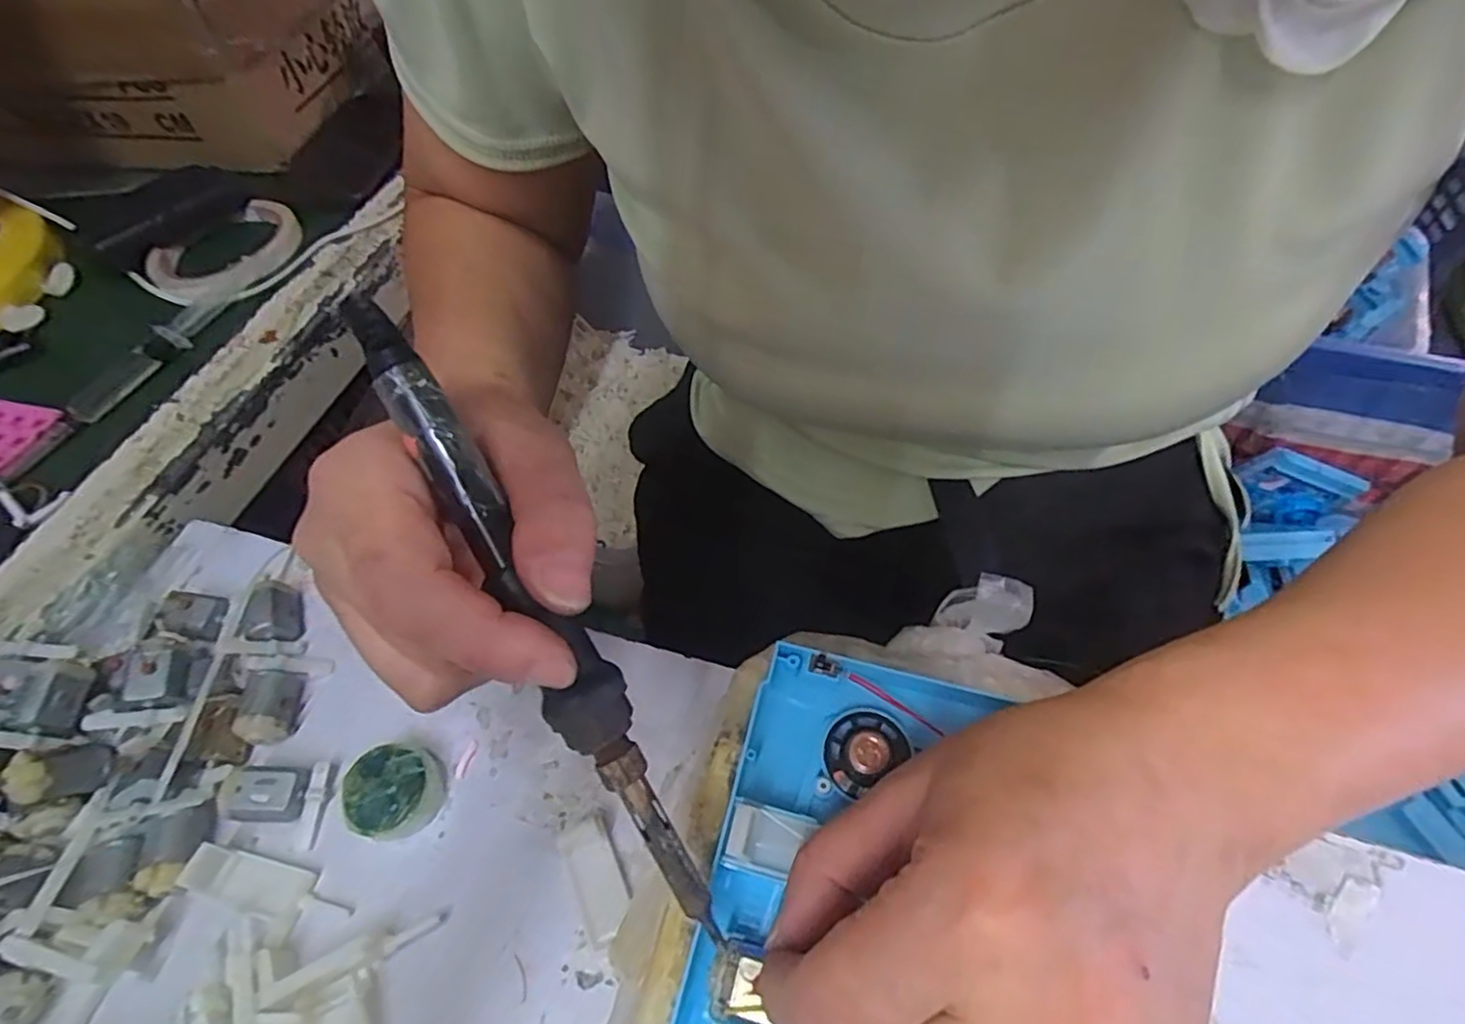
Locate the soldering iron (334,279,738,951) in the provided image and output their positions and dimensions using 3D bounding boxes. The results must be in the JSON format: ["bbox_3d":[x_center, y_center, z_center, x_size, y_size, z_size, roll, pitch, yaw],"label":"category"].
[{"bbox_3d":[-0.054,0.026,0.184,0.019,0.014,0.192,-30,91,-17],"label":"soldering iron"}]

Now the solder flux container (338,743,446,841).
[{"bbox_3d":[-0.129,0.107,0.259,0.032,0.017,0.032,-1,55,2],"label":"solder flux container"}]

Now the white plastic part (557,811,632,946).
[{"bbox_3d":[-0.048,0.132,0.245,0.017,0.008,0.038,-23,57,-13],"label":"white plastic part"}]

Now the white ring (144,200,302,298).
[{"bbox_3d":[-0.342,-0.178,0.462,0.095,0.010,0.096,-1,55,2],"label":"white ring"}]

